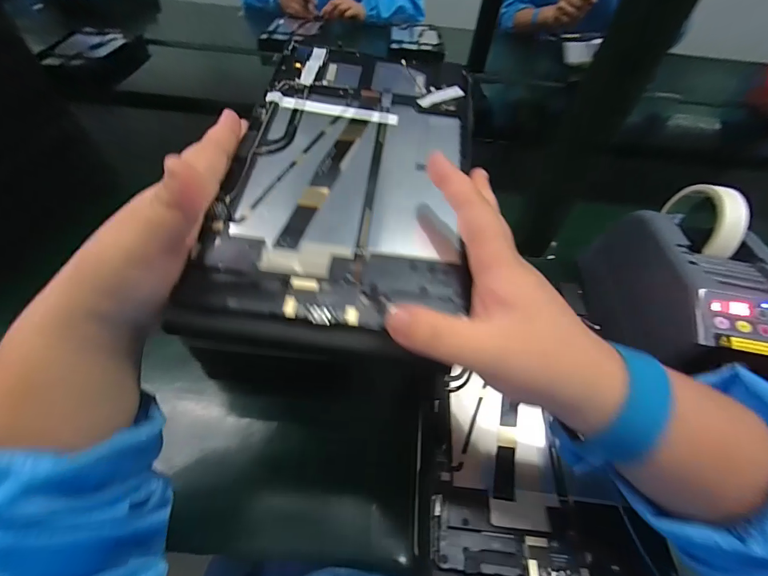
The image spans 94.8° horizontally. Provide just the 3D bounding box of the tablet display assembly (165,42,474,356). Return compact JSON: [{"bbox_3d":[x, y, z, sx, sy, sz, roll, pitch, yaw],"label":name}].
[{"bbox_3d":[-0.019,-0.078,0.226,0.144,0.007,0.247,9,60,3],"label":"tablet display assembly"}]

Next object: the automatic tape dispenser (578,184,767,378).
[{"bbox_3d":[0.304,0.003,0.359,0.113,0.141,0.198,8,51,1],"label":"automatic tape dispenser"}]

